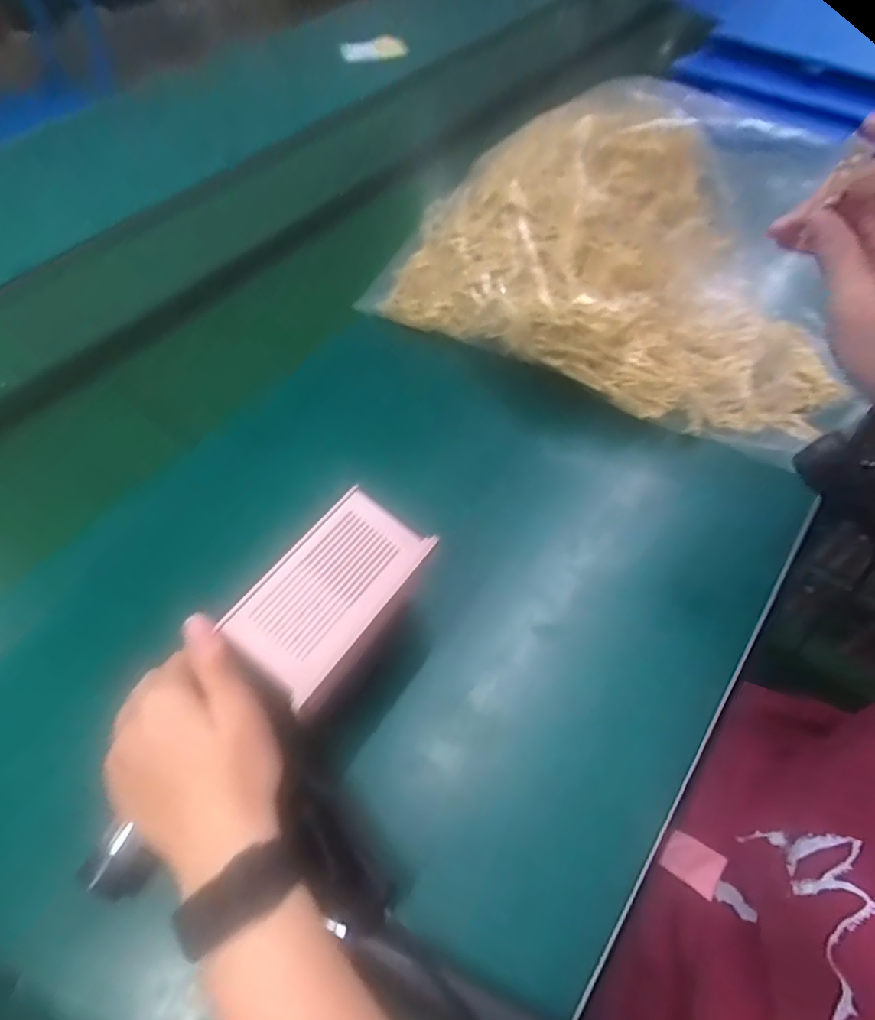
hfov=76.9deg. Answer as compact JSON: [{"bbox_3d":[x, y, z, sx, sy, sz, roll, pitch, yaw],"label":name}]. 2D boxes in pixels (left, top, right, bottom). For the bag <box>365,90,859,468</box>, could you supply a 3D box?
[{"bbox_3d":[0.173,-0.228,0.480,0.384,0.157,0.242,28,61,22],"label":"bag"}]

